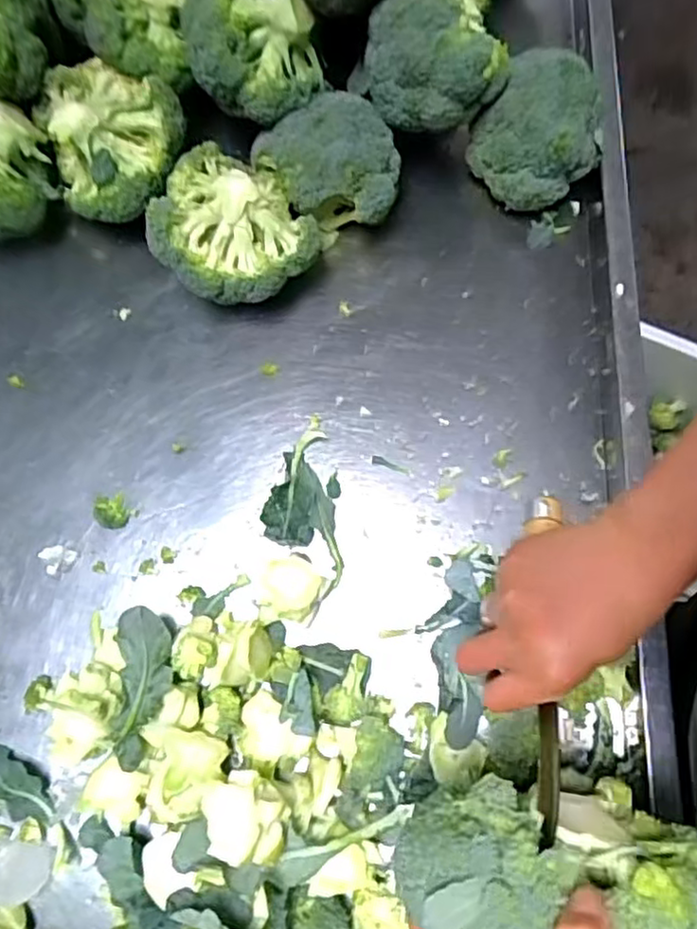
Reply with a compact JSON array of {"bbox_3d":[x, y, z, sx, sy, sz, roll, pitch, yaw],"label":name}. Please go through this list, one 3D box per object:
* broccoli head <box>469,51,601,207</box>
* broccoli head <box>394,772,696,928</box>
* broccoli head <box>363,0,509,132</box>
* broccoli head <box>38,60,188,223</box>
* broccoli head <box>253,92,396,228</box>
[{"bbox_3d":[0.163,-0.279,0.575,0.092,0.108,0.086,-1,74,3],"label":"broccoli head"},{"bbox_3d":[0.105,0.206,0.330,0.159,0.107,0.086,6,74,4],"label":"broccoli head"},{"bbox_3d":[0.069,-0.315,0.520,0.108,0.076,0.073,-11,73,0],"label":"broccoli head"},{"bbox_3d":[-0.201,-0.281,0.573,0.119,0.071,0.134,-28,74,-5],"label":"broccoli head"},{"bbox_3d":[-0.013,-0.244,0.574,0.111,0.099,0.096,-21,74,-4],"label":"broccoli head"}]

